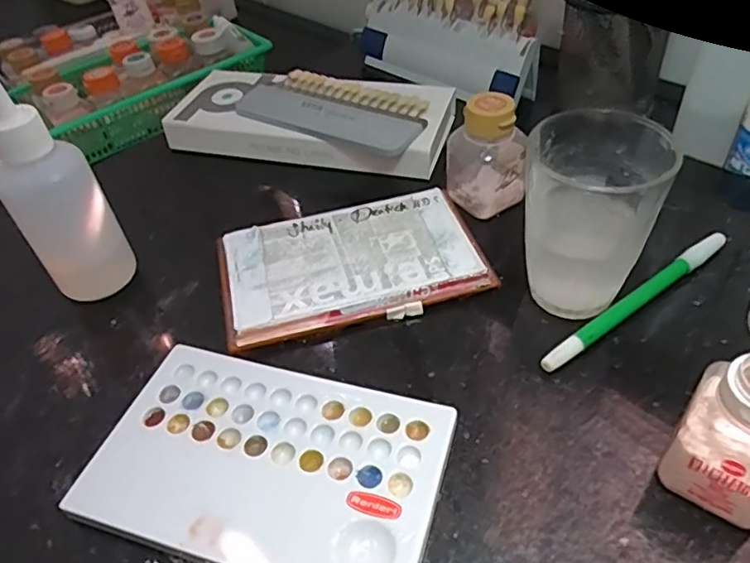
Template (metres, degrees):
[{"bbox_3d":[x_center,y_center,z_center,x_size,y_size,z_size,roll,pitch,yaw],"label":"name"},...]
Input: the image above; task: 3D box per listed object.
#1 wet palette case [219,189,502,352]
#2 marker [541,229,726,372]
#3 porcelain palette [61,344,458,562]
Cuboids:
[{"bbox_3d":[-0.015,-0.012,0.348,0.151,0.015,0.089,-13,46,-6],"label":"wet palette case"},{"bbox_3d":[0.143,0.010,0.315,0.142,0.010,0.010,-30,50,-21],"label":"marker"},{"bbox_3d":[-0.048,0.082,0.262,0.152,0.013,0.094,9,47,15],"label":"porcelain palette"}]

